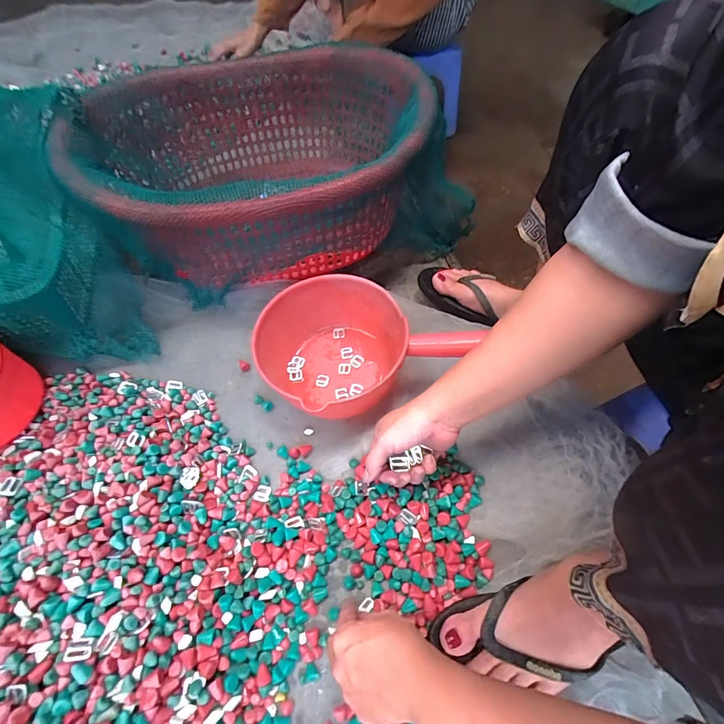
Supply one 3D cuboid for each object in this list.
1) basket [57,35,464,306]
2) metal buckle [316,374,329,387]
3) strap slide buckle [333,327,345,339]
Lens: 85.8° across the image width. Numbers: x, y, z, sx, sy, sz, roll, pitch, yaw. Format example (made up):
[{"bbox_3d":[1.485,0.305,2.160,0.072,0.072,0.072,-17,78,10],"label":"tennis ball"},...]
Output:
[{"bbox_3d":[-0.144,-0.324,0.648,0.535,0.218,0.423,-23,62,-14],"label":"basket"},{"bbox_3d":[-0.056,0.027,0.557,0.018,0.004,0.019,1,58,-2],"label":"metal buckle"},{"bbox_3d":[-0.035,-0.044,0.590,0.018,0.004,0.016,-9,96,5],"label":"strap slide buckle"}]

